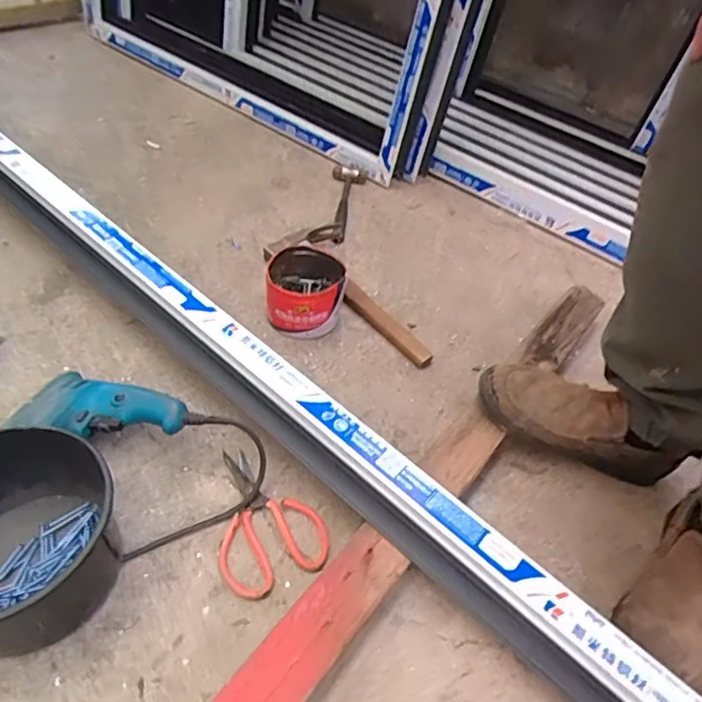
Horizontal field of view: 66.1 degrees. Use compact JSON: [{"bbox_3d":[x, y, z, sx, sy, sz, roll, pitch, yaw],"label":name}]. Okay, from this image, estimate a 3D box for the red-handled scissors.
[{"bbox_3d":[-0.107,0.190,0.635,0.119,0.012,0.176,-20,50,-19],"label":"red-handled scissors"}]

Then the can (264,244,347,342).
[{"bbox_3d":[-0.074,-0.093,0.860,0.115,0.090,0.129,-12,48,-12],"label":"can"}]

